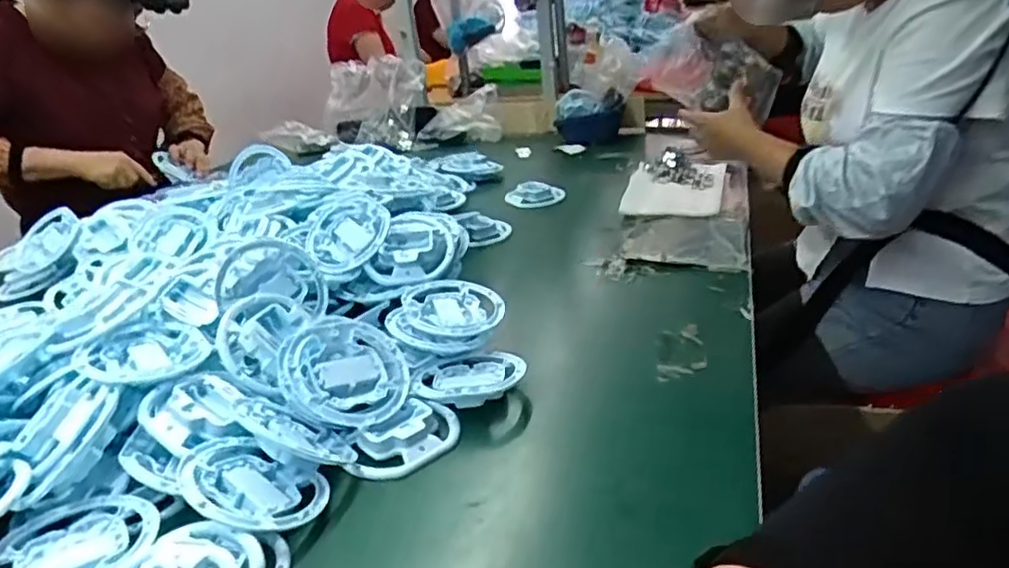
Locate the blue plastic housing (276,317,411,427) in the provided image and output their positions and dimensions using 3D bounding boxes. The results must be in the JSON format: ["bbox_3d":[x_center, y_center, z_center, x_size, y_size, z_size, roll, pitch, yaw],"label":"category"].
[{"bbox_3d":[-0.139,0.077,0.596,0.108,0.023,0.101,17,43,-17],"label":"blue plastic housing"}]

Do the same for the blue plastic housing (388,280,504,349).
[{"bbox_3d":[-0.059,0.029,0.687,0.104,0.024,0.107,-5,25,2],"label":"blue plastic housing"}]

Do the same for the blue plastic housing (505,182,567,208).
[{"bbox_3d":[0.049,-0.145,1.109,0.092,0.026,0.054,3,26,17],"label":"blue plastic housing"}]

